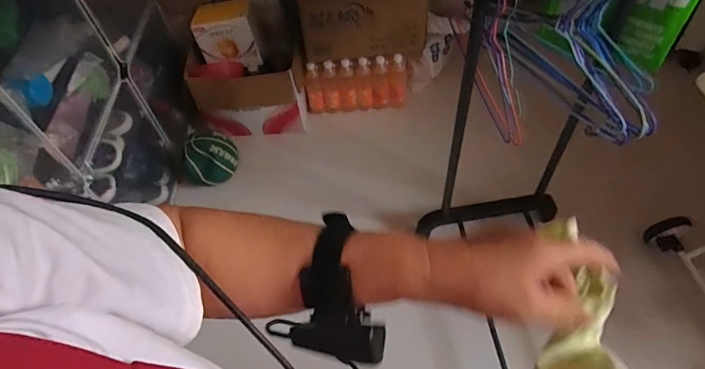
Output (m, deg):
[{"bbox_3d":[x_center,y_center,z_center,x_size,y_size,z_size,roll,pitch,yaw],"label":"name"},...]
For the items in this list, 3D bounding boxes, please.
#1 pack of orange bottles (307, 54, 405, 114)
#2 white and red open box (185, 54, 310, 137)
[{"bbox_3d":[0.021,-0.377,1.735,0.392,0.222,0.063,-4,54,3],"label":"pack of orange bottles"},{"bbox_3d":[-0.370,-0.304,1.679,0.387,0.311,0.168,-13,54,-4],"label":"white and red open box"}]

